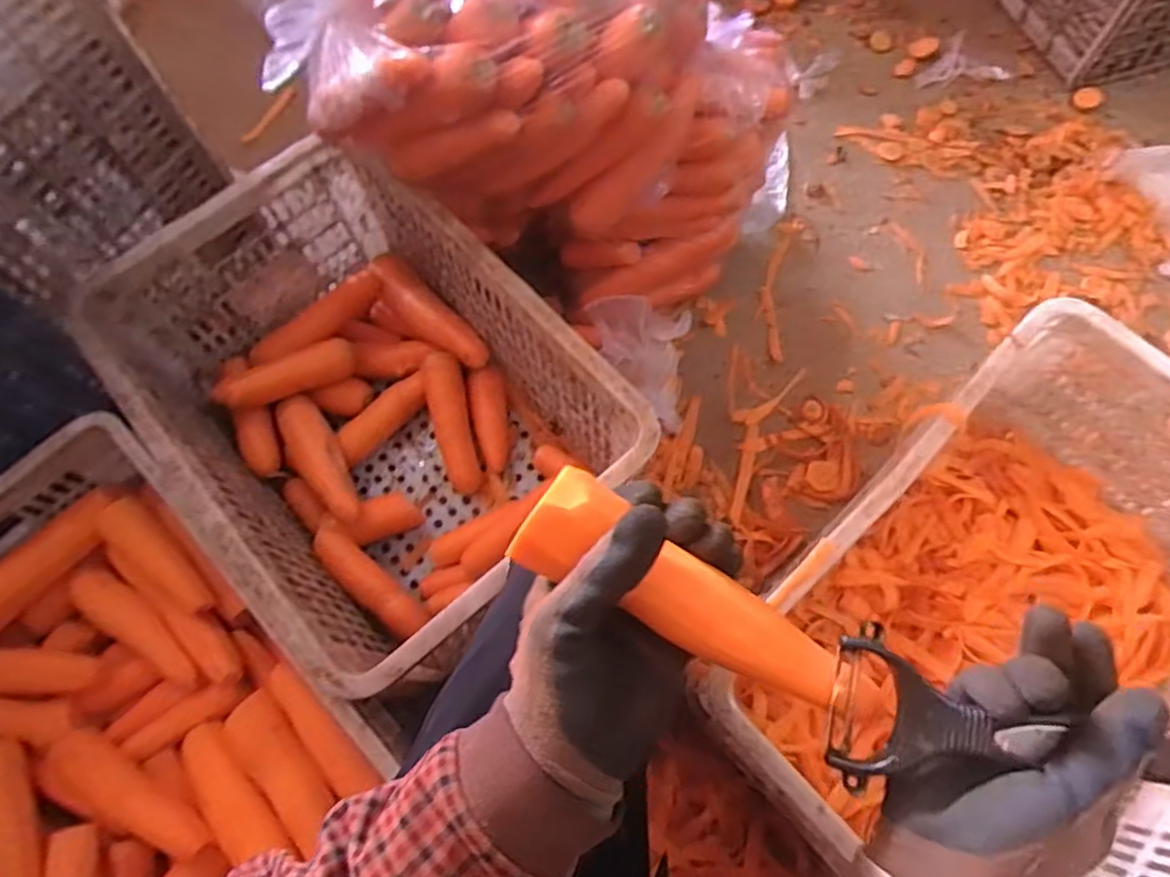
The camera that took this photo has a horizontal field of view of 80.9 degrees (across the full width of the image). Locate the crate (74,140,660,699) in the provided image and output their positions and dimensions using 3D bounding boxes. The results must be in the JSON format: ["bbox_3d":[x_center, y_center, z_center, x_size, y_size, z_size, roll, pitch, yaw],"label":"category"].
[{"bbox_3d":[-0.244,-0.029,0.784,0.368,0.266,0.559,-43,74,-14],"label":"crate"}]

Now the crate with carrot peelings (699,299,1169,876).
[{"bbox_3d":[0.396,0.180,0.649,0.516,0.218,0.351,-42,74,-14],"label":"crate with carrot peelings"}]

